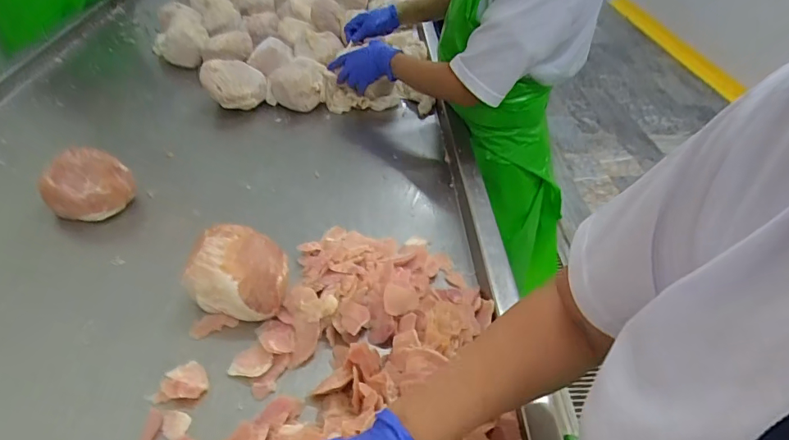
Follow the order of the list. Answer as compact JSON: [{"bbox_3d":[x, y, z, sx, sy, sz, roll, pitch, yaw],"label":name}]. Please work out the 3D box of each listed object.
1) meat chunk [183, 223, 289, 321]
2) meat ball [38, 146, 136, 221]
[{"bbox_3d":[-0.211,0.071,0.630,0.130,0.087,0.098,9,42,5],"label":"meat chunk"},{"bbox_3d":[-0.509,-0.061,0.766,0.123,0.075,0.098,2,42,-2],"label":"meat ball"}]

